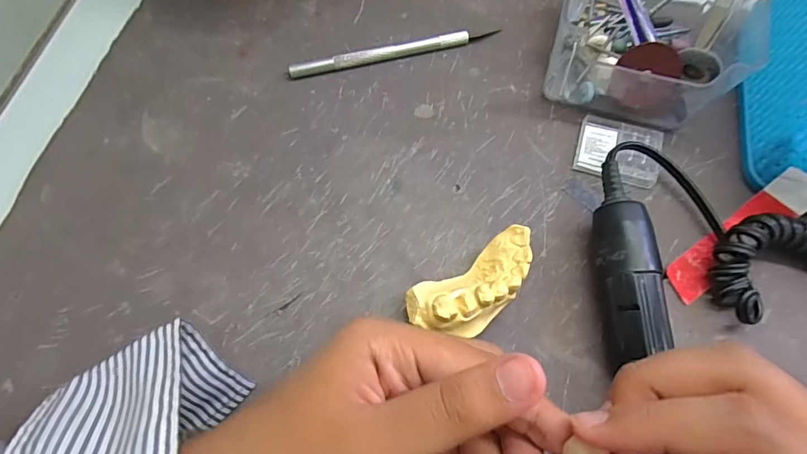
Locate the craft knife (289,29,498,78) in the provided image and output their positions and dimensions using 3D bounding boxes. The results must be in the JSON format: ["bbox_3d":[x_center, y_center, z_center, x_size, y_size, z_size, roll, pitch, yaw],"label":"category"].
[{"bbox_3d":[-0.007,-0.112,0.284,0.131,0.008,0.009,-14,69,-3],"label":"craft knife"}]

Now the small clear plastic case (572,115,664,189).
[{"bbox_3d":[0.123,-0.044,0.255,0.043,0.008,0.035,15,70,8],"label":"small clear plastic case"}]

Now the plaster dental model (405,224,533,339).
[{"bbox_3d":[0.036,0.031,0.219,0.069,0.026,0.033,-32,71,-10],"label":"plaster dental model"}]

